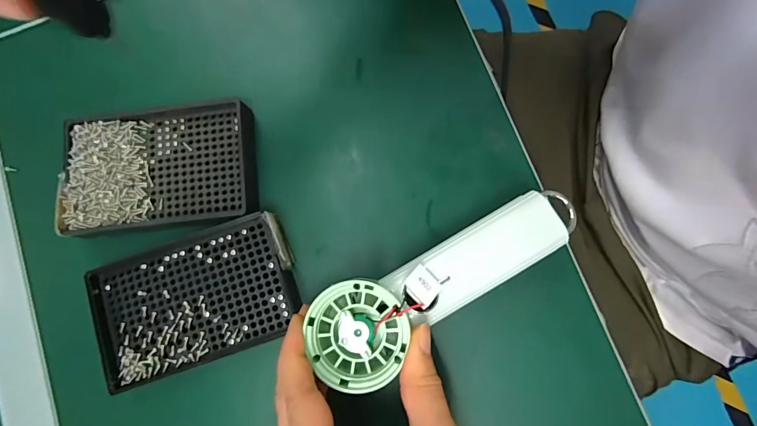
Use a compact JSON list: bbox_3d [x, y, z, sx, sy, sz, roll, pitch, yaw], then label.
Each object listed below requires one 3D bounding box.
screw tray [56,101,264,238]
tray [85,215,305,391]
[{"bbox_3d":[-0.165,-0.034,0.285,0.139,0.012,0.091,-6,79,-2],"label":"screw tray"},{"bbox_3d":[-0.132,0.061,0.270,0.146,0.020,0.085,-19,81,0],"label":"tray"}]

